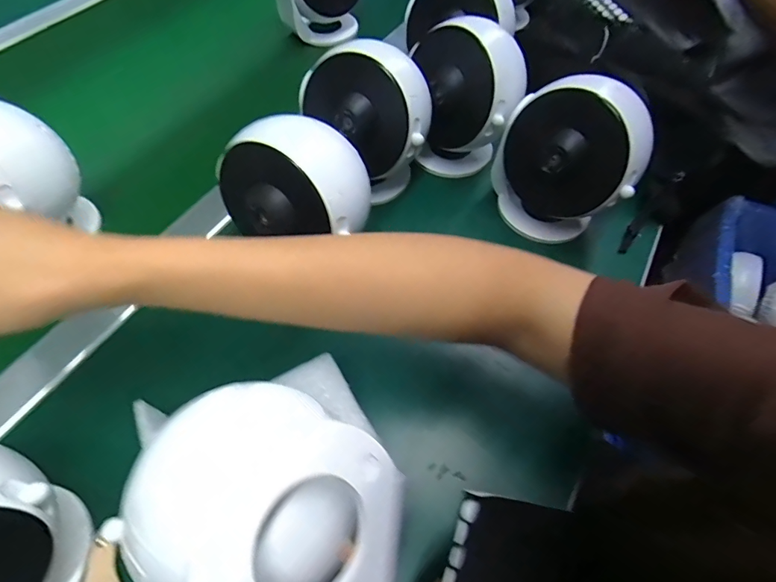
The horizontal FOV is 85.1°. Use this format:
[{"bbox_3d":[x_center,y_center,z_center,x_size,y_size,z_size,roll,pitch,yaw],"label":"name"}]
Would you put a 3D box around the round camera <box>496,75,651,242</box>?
[{"bbox_3d":[0.149,-0.105,0.351,0.077,0.125,0.108,-24,61,-16],"label":"round camera"}]

